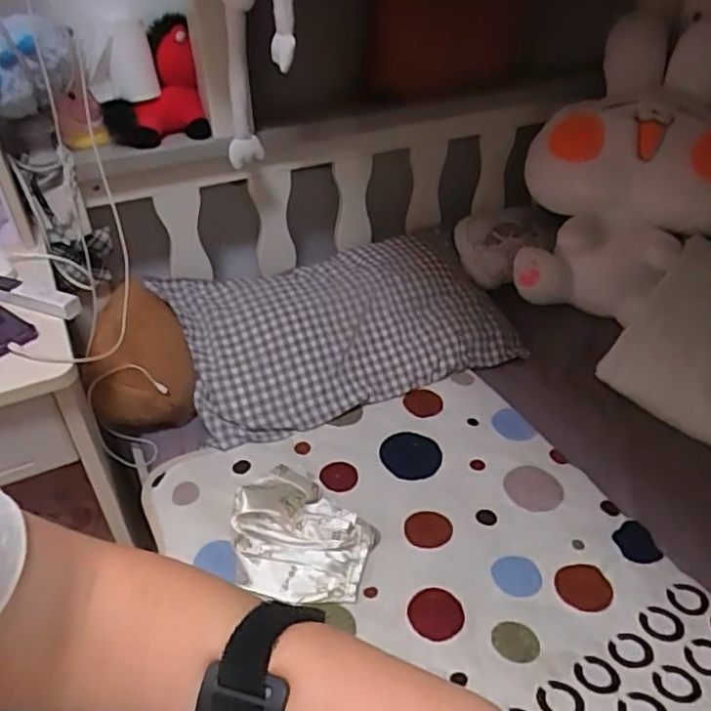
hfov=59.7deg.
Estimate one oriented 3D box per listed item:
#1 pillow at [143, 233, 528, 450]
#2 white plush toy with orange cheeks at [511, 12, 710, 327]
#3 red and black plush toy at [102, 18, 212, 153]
[{"bbox_3d":[-0.022,-0.066,1.325,0.699,0.103,0.394,-14,67,-20],"label":"pillow"},{"bbox_3d":[0.609,-0.380,1.392,0.446,0.528,0.345,7,40,9],"label":"white plush toy with orange cheeks"},{"bbox_3d":[-0.373,-0.487,1.127,0.183,0.179,0.129,-32,49,-32],"label":"red and black plush toy"}]

